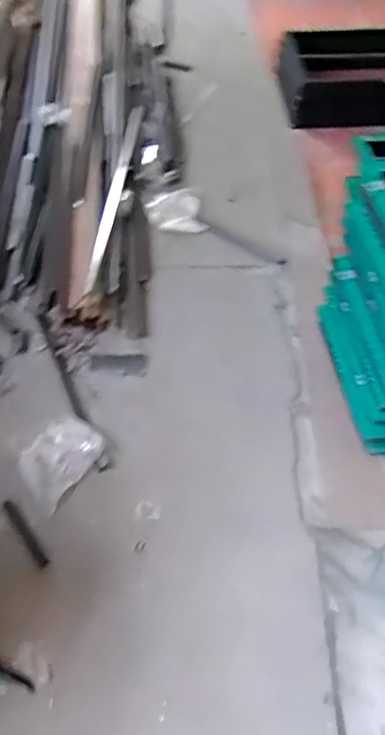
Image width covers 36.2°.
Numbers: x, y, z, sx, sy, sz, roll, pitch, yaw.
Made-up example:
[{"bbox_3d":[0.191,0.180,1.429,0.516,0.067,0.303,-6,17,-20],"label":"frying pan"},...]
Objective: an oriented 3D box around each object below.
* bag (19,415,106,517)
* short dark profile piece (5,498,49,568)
[{"bbox_3d":[-0.363,0.245,1.607,0.168,0.037,0.259,26,57,17],"label":"bag"},{"bbox_3d":[-0.414,0.412,1.470,0.028,0.026,0.198,-31,60,-21],"label":"short dark profile piece"}]

